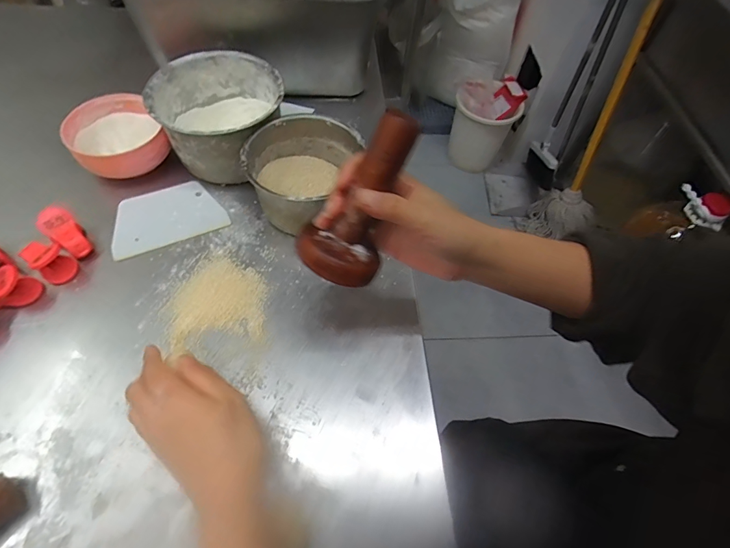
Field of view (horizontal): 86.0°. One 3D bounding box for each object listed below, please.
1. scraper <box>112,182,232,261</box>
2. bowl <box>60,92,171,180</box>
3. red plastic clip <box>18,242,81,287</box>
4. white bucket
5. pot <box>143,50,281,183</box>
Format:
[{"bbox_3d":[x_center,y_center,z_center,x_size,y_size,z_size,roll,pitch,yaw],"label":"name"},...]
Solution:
[{"bbox_3d":[-0.232,-0.068,0.459,0.123,0.004,0.080,-21,65,-19],"label":"scraper"},{"bbox_3d":[-0.302,-0.168,0.479,0.102,0.040,0.125,-30,66,-20],"label":"bowl"},{"bbox_3d":[-0.326,-0.012,0.402,0.042,0.031,0.032,15,59,4],"label":"red plastic clip"},{"bbox_3d":[0.470,-0.600,1.550,0.235,0.261,0.245,2,59,-3],"label":"white bucket"},{"bbox_3d":[-0.175,-0.194,0.487,0.145,0.085,0.148,2,59,-3],"label":"pot"}]

